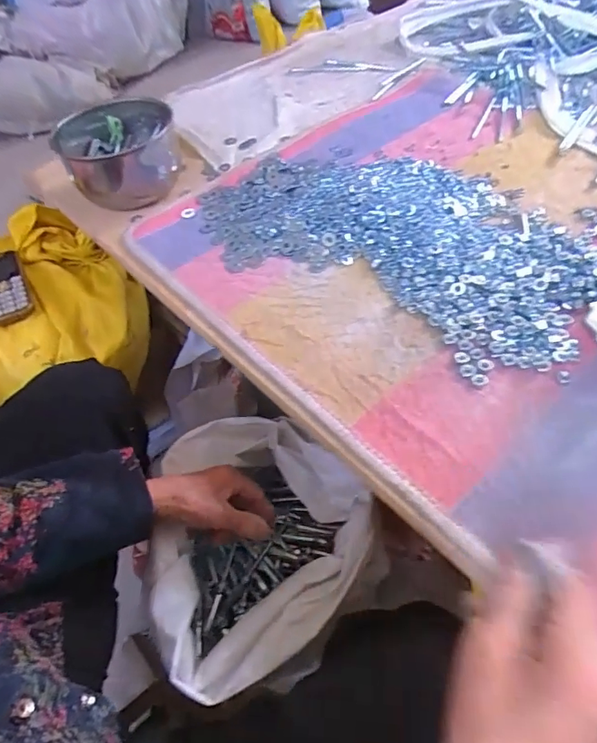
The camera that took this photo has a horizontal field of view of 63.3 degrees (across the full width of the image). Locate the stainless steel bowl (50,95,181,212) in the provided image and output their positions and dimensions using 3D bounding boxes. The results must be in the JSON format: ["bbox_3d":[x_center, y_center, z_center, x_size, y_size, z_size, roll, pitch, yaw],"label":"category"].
[{"bbox_3d":[-0.237,-0.294,0.660,0.147,0.088,0.160,-2,52,3],"label":"stainless steel bowl"}]

